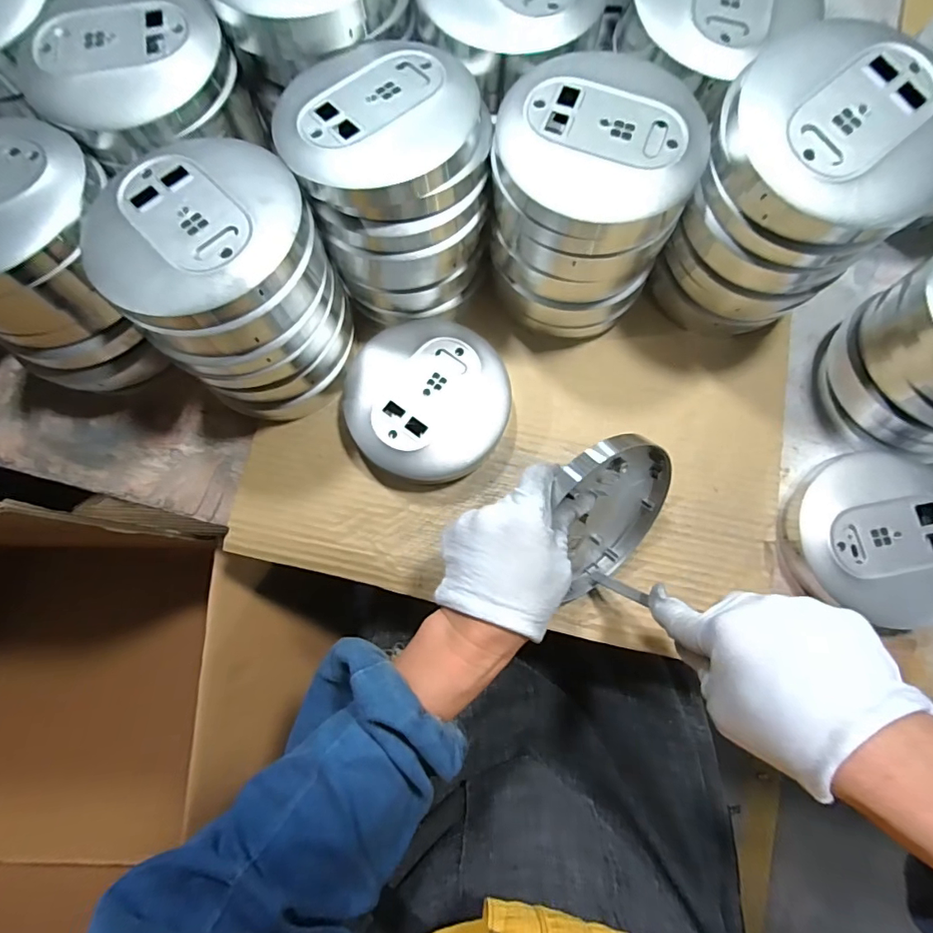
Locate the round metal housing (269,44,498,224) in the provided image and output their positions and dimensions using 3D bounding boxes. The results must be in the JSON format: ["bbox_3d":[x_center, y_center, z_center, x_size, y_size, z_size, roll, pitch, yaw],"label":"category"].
[{"bbox_3d":[-0.060,-0.240,0.334,0.136,0.047,0.120,-15,79,-3],"label":"round metal housing"}]

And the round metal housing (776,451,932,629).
[{"bbox_3d":[0.334,0.058,0.389,0.143,0.035,0.131,22,79,4],"label":"round metal housing"}]

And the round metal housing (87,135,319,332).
[{"bbox_3d":[-0.166,-0.146,0.307,0.130,0.040,0.124,0,78,0],"label":"round metal housing"}]

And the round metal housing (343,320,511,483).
[{"bbox_3d":[-0.033,-0.057,0.414,0.130,0.037,0.135,0,78,0],"label":"round metal housing"}]

